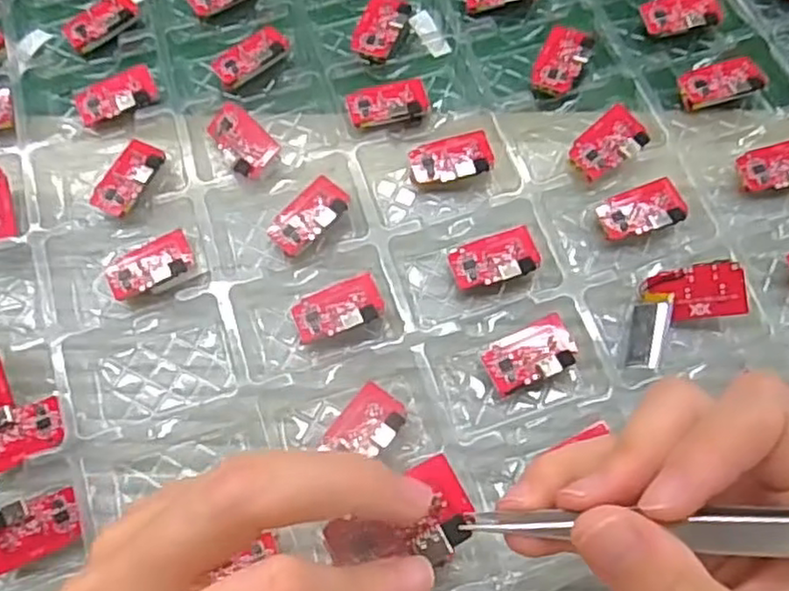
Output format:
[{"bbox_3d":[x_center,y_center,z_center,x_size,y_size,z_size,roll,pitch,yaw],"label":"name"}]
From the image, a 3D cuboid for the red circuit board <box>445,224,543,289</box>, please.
[{"bbox_3d":[0.041,-0.015,0.286,0.035,0.004,0.022,-19,63,0],"label":"red circuit board"}]

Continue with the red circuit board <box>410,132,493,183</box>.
[{"bbox_3d":[0.025,-0.058,0.306,0.036,0.012,0.020,-14,71,-3],"label":"red circuit board"}]

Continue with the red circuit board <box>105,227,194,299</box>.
[{"bbox_3d":[-0.101,-0.012,0.290,0.035,0.011,0.020,-32,73,-9],"label":"red circuit board"}]

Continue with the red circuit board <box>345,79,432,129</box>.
[{"bbox_3d":[-0.003,-0.086,0.318,0.036,0.011,0.021,-10,71,-2],"label":"red circuit board"}]

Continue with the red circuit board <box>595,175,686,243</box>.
[{"bbox_3d":[0.103,-0.036,0.292,0.035,0.004,0.021,-16,66,1],"label":"red circuit board"}]

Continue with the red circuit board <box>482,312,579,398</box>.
[{"bbox_3d":[0.054,0.025,0.275,0.036,0.010,0.021,-27,72,-8],"label":"red circuit board"}]

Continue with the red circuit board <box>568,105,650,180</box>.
[{"bbox_3d":[0.092,-0.065,0.304,0.035,0.007,0.022,-36,74,-11],"label":"red circuit board"}]

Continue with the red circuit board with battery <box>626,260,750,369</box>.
[{"bbox_3d":[0.111,0.005,0.276,0.053,0.017,0.030,-28,73,-8],"label":"red circuit board with battery"}]

